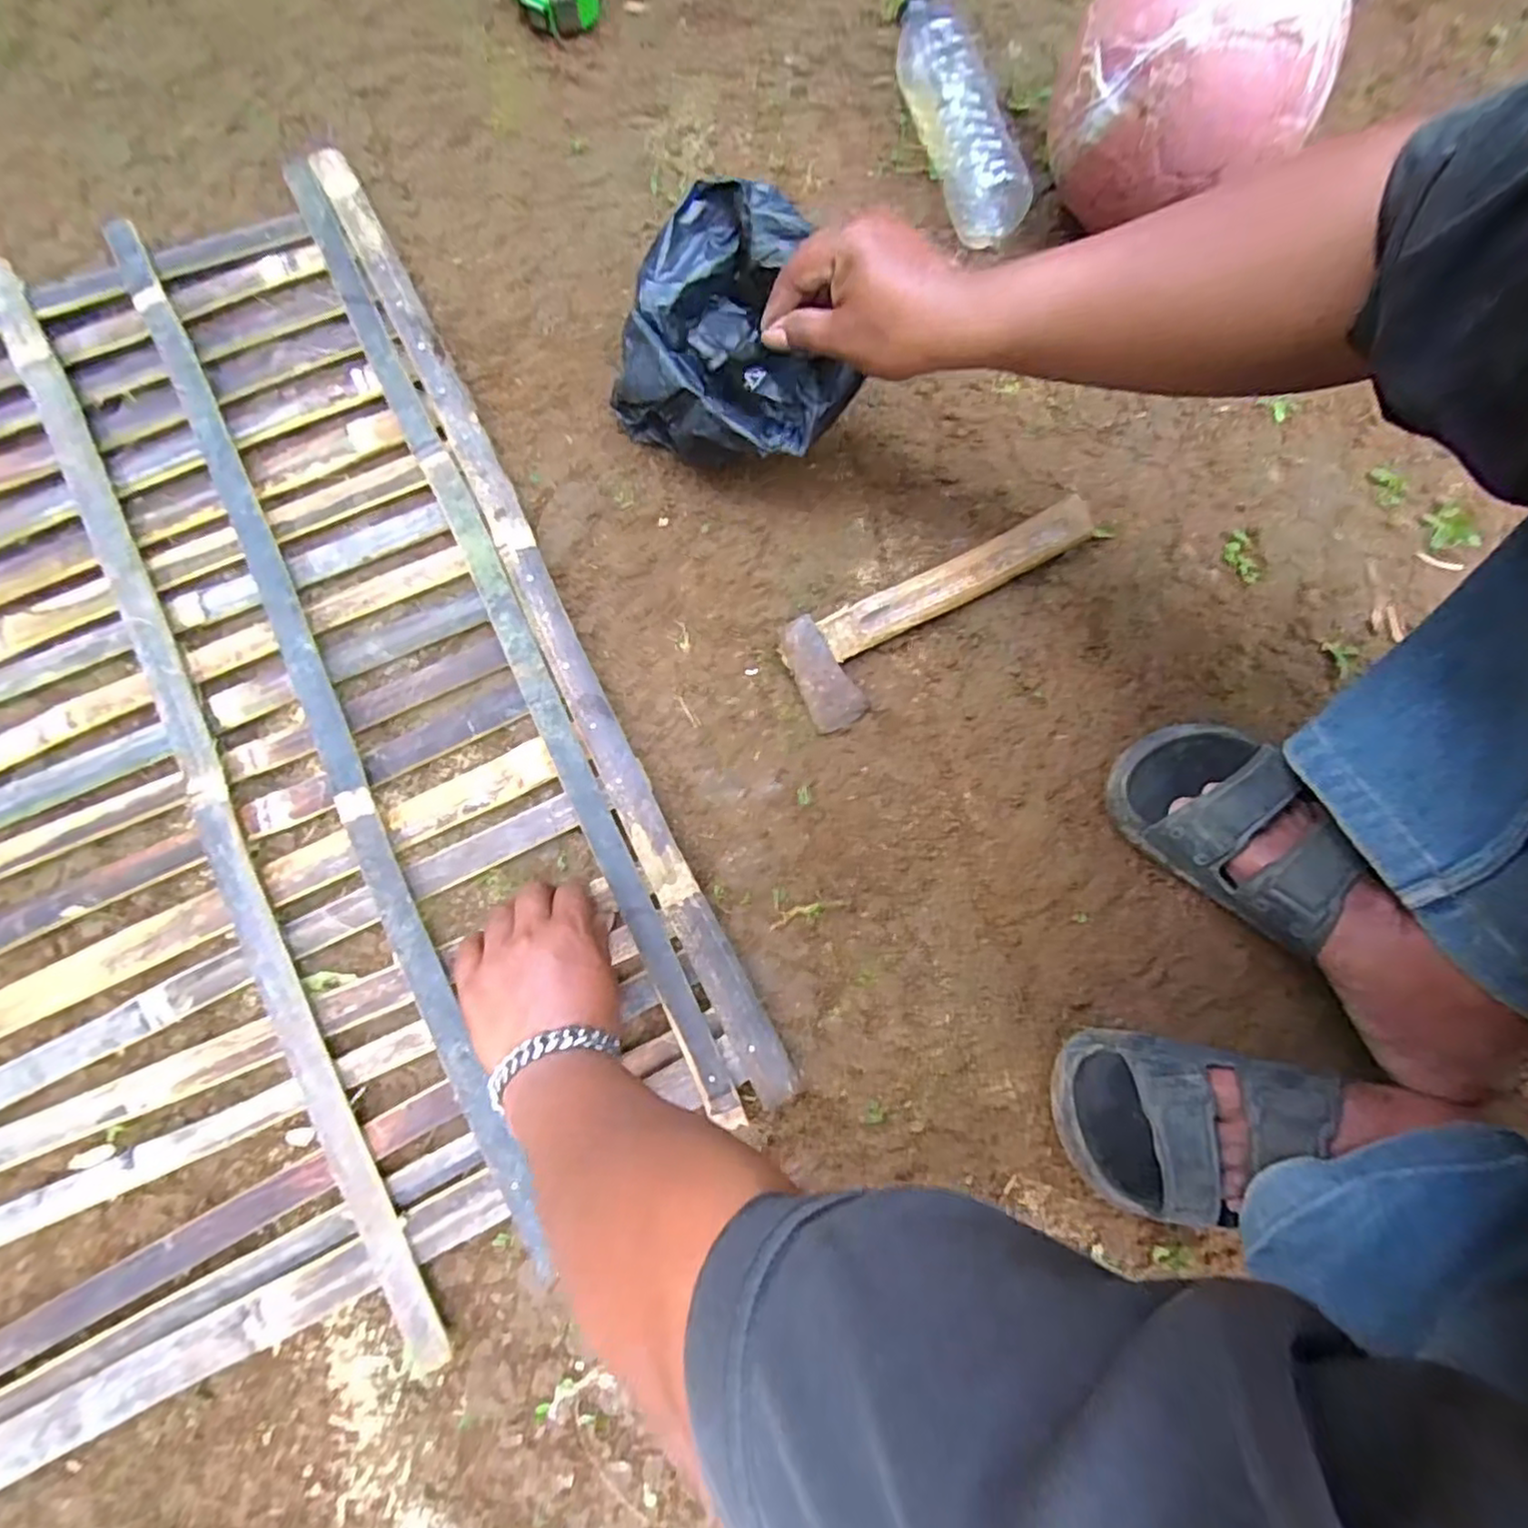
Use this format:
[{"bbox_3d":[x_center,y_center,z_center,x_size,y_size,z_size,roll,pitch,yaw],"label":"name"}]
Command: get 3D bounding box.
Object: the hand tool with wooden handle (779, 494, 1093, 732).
[{"bbox_3d":[0.144,-0.125,0.541,0.268,0.032,0.081,-29,81,-6],"label":"hand tool with wooden handle"}]

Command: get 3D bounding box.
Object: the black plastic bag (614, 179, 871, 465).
[{"bbox_3d":[-0.017,-0.323,0.529,0.176,0.112,0.165,22,80,3],"label":"black plastic bag"}]

